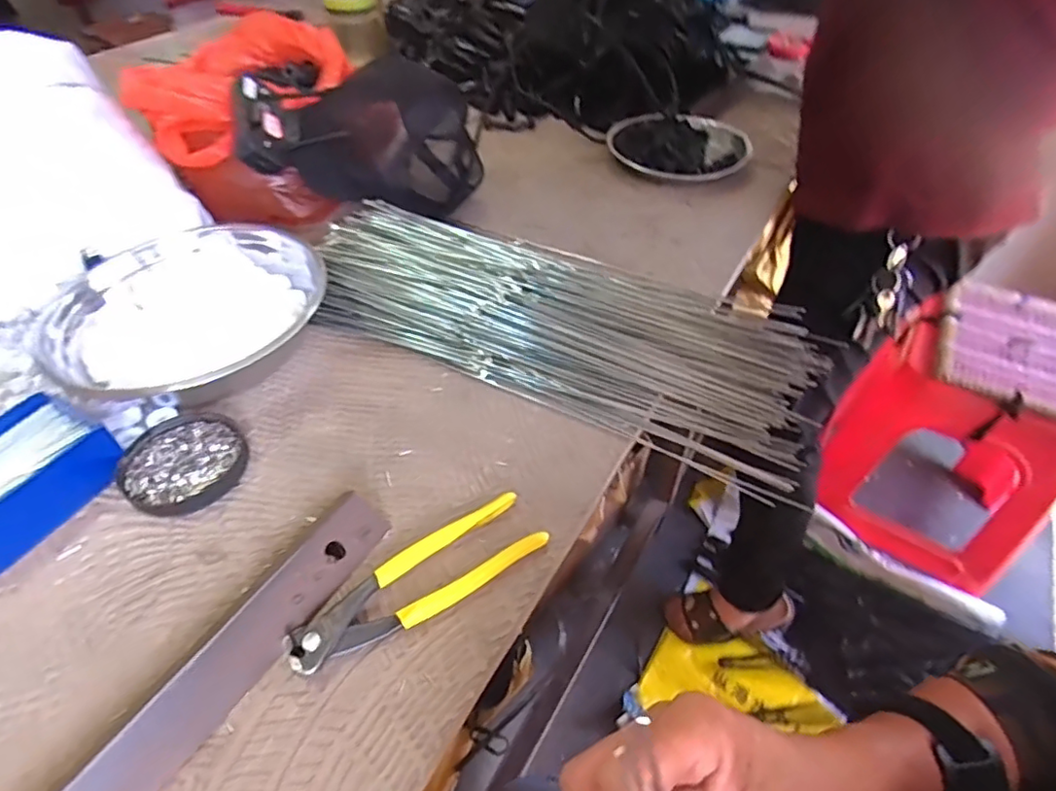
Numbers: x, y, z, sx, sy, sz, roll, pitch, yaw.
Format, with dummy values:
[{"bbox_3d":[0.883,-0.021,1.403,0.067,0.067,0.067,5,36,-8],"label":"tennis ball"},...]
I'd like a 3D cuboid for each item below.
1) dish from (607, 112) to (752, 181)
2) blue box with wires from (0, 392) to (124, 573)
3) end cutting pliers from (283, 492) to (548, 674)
[{"bbox_3d":[0.210,-0.337,0.789,0.182,0.040,0.154,-25,59,-29],"label":"dish"},{"bbox_3d":[-0.357,0.057,0.409,0.083,0.039,0.109,22,50,18],"label":"blue box with wires"},{"bbox_3d":[-0.068,0.116,0.370,0.163,0.017,0.049,-27,53,-23],"label":"end cutting pliers"}]

